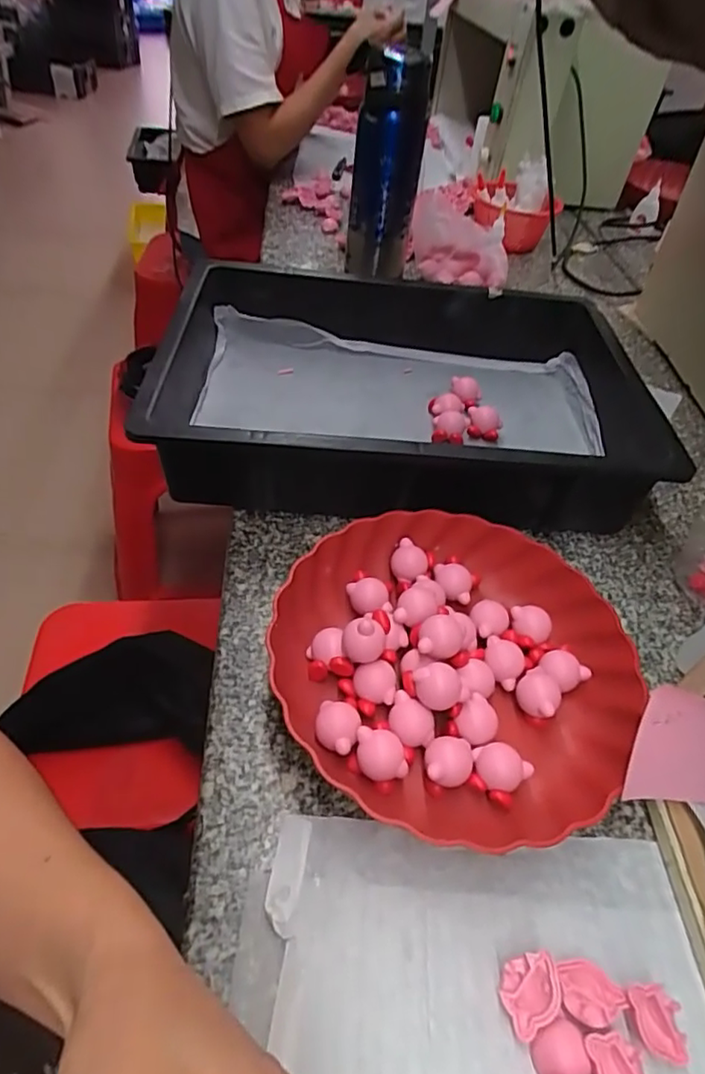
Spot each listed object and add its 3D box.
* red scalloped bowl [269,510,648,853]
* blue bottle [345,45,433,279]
[{"bbox_3d":[0.068,0.080,0.405,0.233,0.052,0.226,4,47,-4],"label":"red scalloped bowl"},{"bbox_3d":[0.038,-0.410,0.683,0.076,0.236,0.069,5,47,-3],"label":"blue bottle"}]

